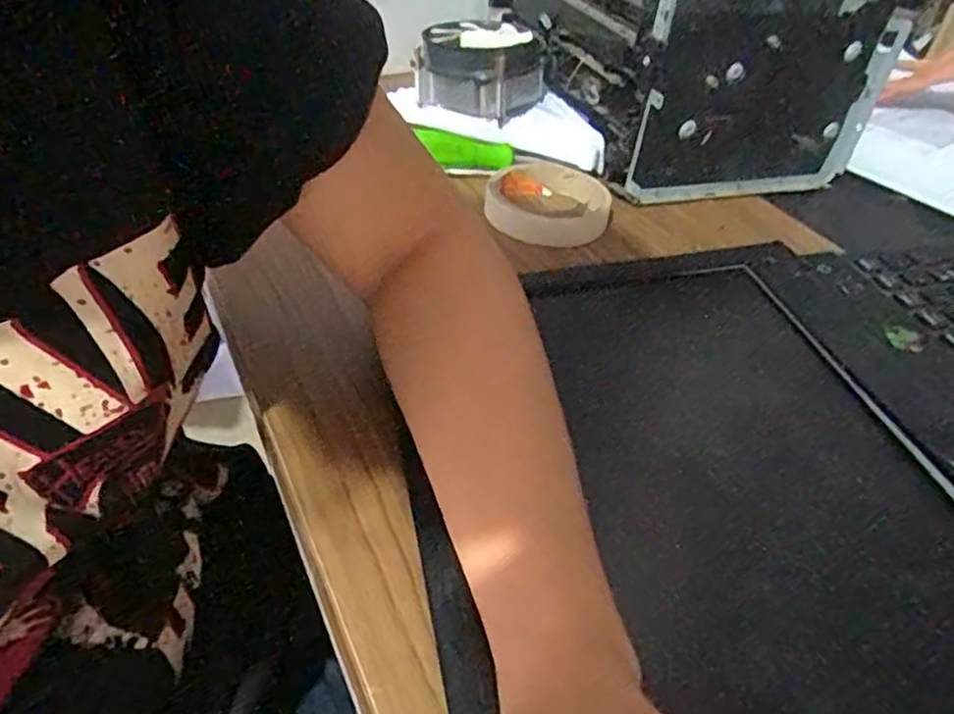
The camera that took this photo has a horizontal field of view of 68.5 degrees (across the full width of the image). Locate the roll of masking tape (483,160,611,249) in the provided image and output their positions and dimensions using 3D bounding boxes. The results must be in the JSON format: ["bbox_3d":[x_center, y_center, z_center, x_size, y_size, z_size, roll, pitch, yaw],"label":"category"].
[{"bbox_3d":[0.051,-0.112,0.511,0.089,0.021,0.110,7,40,-1],"label":"roll of masking tape"}]

